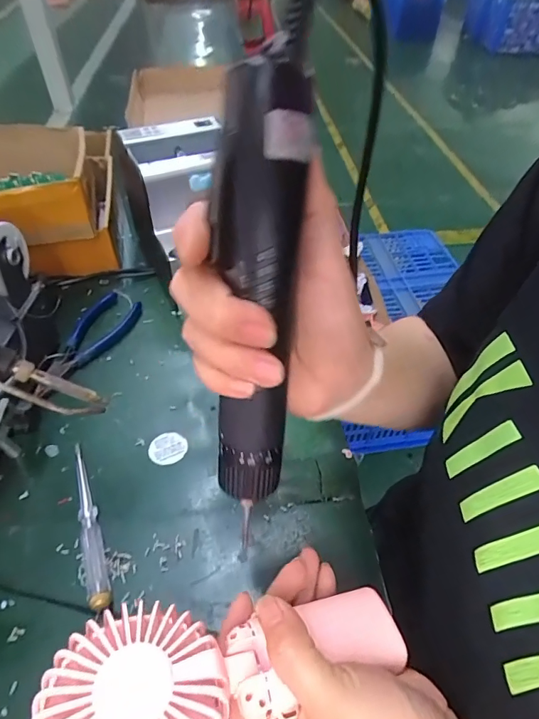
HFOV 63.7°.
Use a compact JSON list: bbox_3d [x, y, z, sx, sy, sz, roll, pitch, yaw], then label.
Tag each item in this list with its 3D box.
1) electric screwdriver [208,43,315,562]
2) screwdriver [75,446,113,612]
[{"bbox_3d":[-0.006,-0.021,0.200,0.036,0.210,0.032,3,18,1],"label":"electric screwdriver"},{"bbox_3d":[-0.144,0.126,0.343,0.017,0.015,0.138,-18,51,-16],"label":"screwdriver"}]

